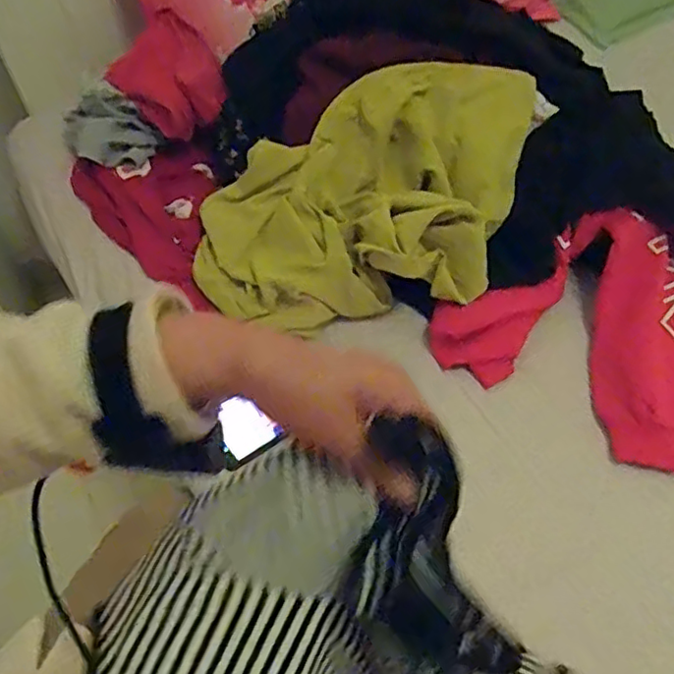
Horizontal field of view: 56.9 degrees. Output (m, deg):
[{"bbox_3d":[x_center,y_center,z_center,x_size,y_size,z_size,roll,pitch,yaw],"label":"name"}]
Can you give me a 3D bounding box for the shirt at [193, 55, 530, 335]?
[{"bbox_3d":[0.047,-0.164,0.755,0.450,0.163,0.254,-13,53,-8],"label":"shirt"}]

